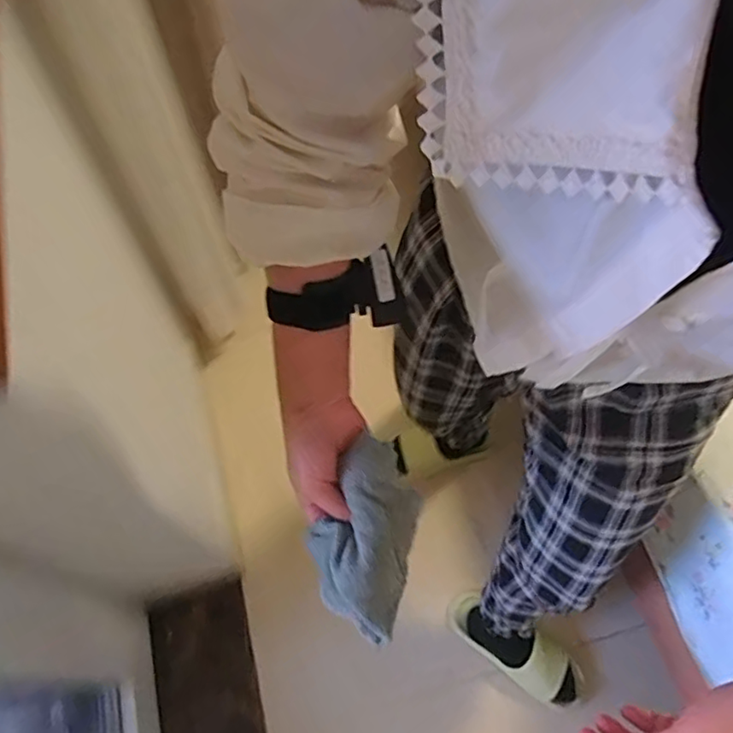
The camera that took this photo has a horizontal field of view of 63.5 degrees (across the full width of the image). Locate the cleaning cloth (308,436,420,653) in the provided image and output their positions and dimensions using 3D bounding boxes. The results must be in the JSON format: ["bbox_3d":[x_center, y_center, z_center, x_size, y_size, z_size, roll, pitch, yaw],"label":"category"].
[{"bbox_3d":[-0.003,0.119,0.425,0.072,0.037,0.127,12,63,7],"label":"cleaning cloth"}]

